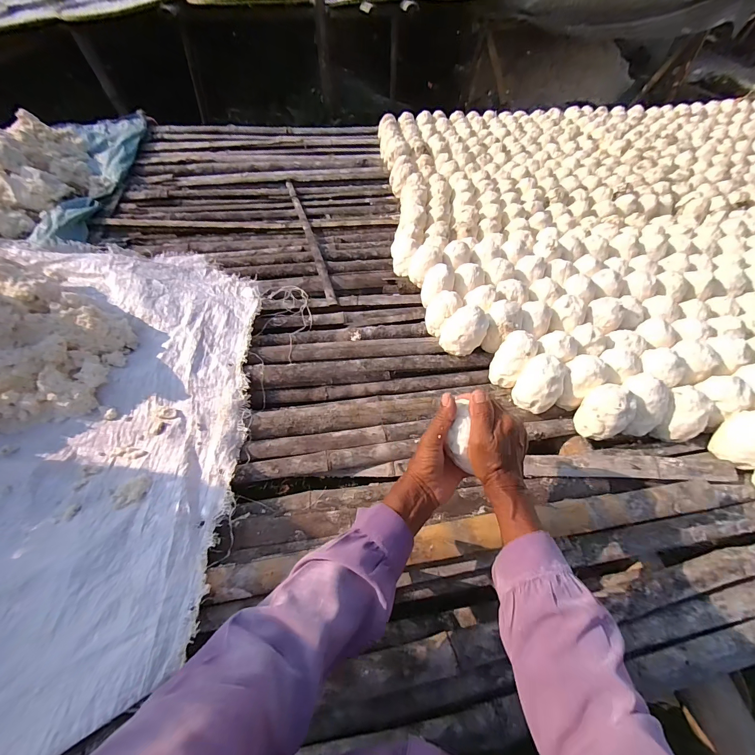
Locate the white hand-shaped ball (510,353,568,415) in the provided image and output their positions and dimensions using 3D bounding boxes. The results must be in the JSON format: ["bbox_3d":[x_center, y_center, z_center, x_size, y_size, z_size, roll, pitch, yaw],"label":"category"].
[{"bbox_3d":[0.323,0.013,0.692,0.080,0.091,0.084,1,53,-1],"label":"white hand-shaped ball"}]

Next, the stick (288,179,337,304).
[{"bbox_3d":[-0.216,-0.452,1.076,0.027,0.021,0.698,-14,54,-11],"label":"stick"}]

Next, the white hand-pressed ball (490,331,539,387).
[{"bbox_3d":[0.281,-0.037,0.729,0.073,0.094,0.084,26,56,18],"label":"white hand-pressed ball"}]

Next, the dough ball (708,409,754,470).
[{"bbox_3d":[0.656,0.101,0.609,0.078,0.095,0.079,1,53,-1],"label":"dough ball"}]

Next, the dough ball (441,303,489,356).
[{"bbox_3d":[0.187,-0.101,0.760,0.092,0.100,0.078,18,54,12],"label":"dough ball"}]

